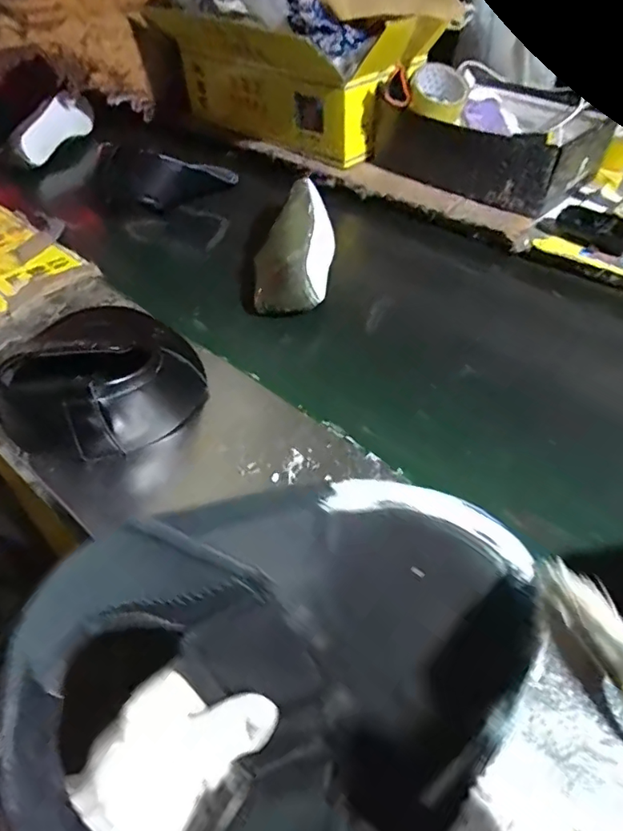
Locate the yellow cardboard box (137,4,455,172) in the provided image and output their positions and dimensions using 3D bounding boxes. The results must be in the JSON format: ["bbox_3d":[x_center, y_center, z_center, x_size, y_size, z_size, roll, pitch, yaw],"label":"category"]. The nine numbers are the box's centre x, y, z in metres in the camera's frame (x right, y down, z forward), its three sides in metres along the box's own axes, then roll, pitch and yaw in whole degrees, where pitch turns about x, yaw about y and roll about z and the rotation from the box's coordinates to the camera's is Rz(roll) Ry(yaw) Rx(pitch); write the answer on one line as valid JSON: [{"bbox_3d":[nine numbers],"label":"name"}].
[{"bbox_3d":[-0.041,-0.615,0.952,0.487,0.196,0.206,31,55,27],"label":"yellow cardboard box"}]

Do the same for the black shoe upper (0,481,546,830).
[{"bbox_3d":[0.000,0.129,0.240,0.267,0.116,0.152,-14,48,-11],"label":"black shoe upper"}]

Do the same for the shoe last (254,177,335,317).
[{"bbox_3d":[-0.022,-0.233,0.703,0.103,0.064,0.233,6,61,7],"label":"shoe last"}]

